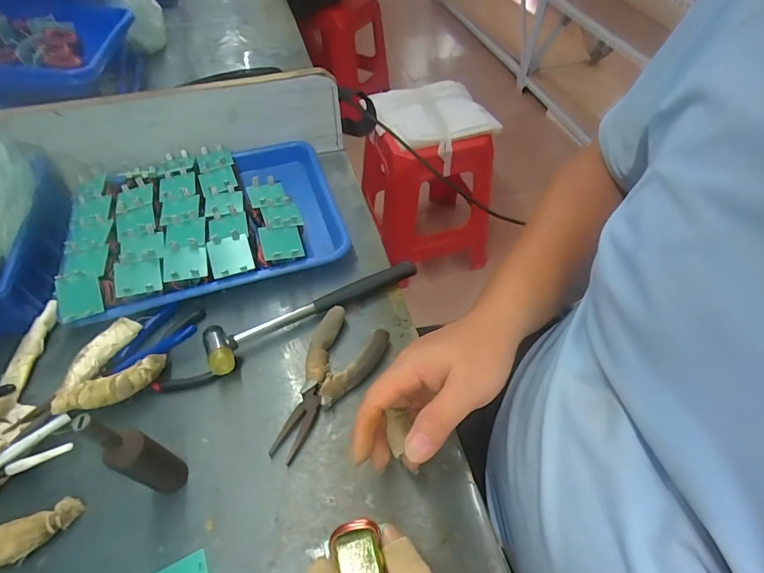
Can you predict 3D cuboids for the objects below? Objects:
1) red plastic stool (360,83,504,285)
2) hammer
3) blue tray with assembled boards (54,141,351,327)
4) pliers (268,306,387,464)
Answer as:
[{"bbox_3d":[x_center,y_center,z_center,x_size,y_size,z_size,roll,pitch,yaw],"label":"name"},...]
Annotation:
[{"bbox_3d":[0.138,-0.320,1.320,0.342,0.467,0.330,-16,54,-12],"label":"red plastic stool"},{"bbox_3d":[-0.067,0.029,0.466,0.245,0.038,0.056,-21,55,-15],"label":"hammer"},{"bbox_3d":[-0.220,-0.093,0.546,0.324,0.054,0.252,-15,54,-11],"label":"blue tray with assembled boards"},{"bbox_3d":[-0.058,0.095,0.423,0.073,0.029,0.153,24,56,18],"label":"pliers"}]

